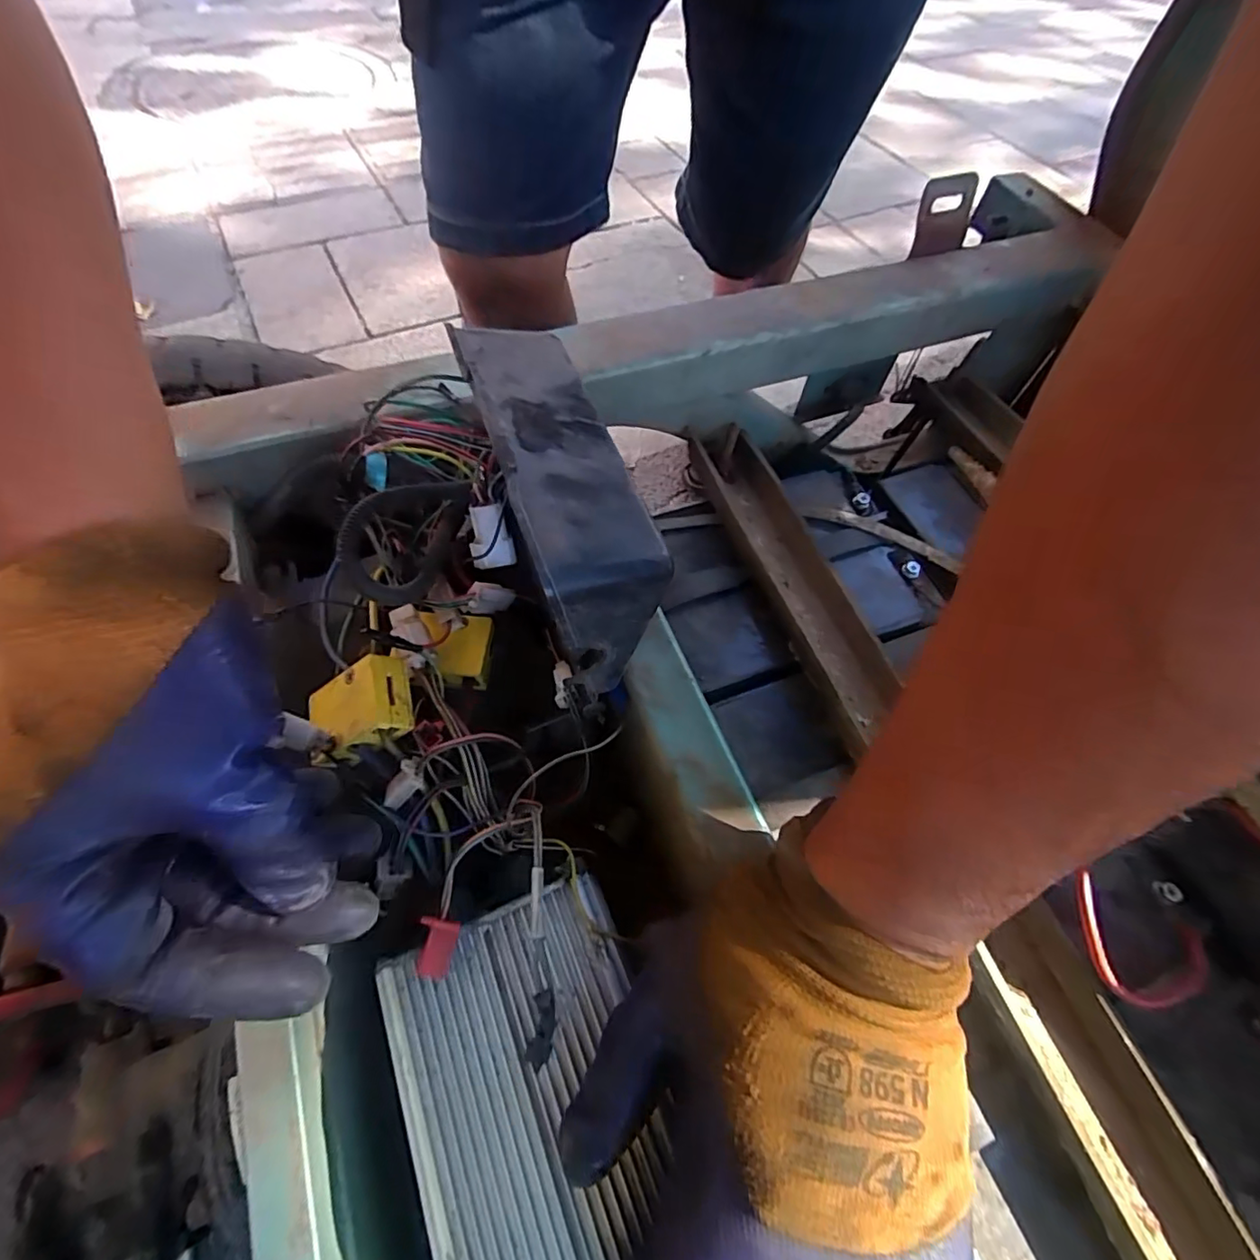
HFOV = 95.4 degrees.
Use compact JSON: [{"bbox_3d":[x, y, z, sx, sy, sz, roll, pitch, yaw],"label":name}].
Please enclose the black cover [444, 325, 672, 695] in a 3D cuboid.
[{"bbox_3d":[-0.030,-0.051,0.248,0.048,0.087,0.142,-17,62,-12],"label":"black cover"}]

